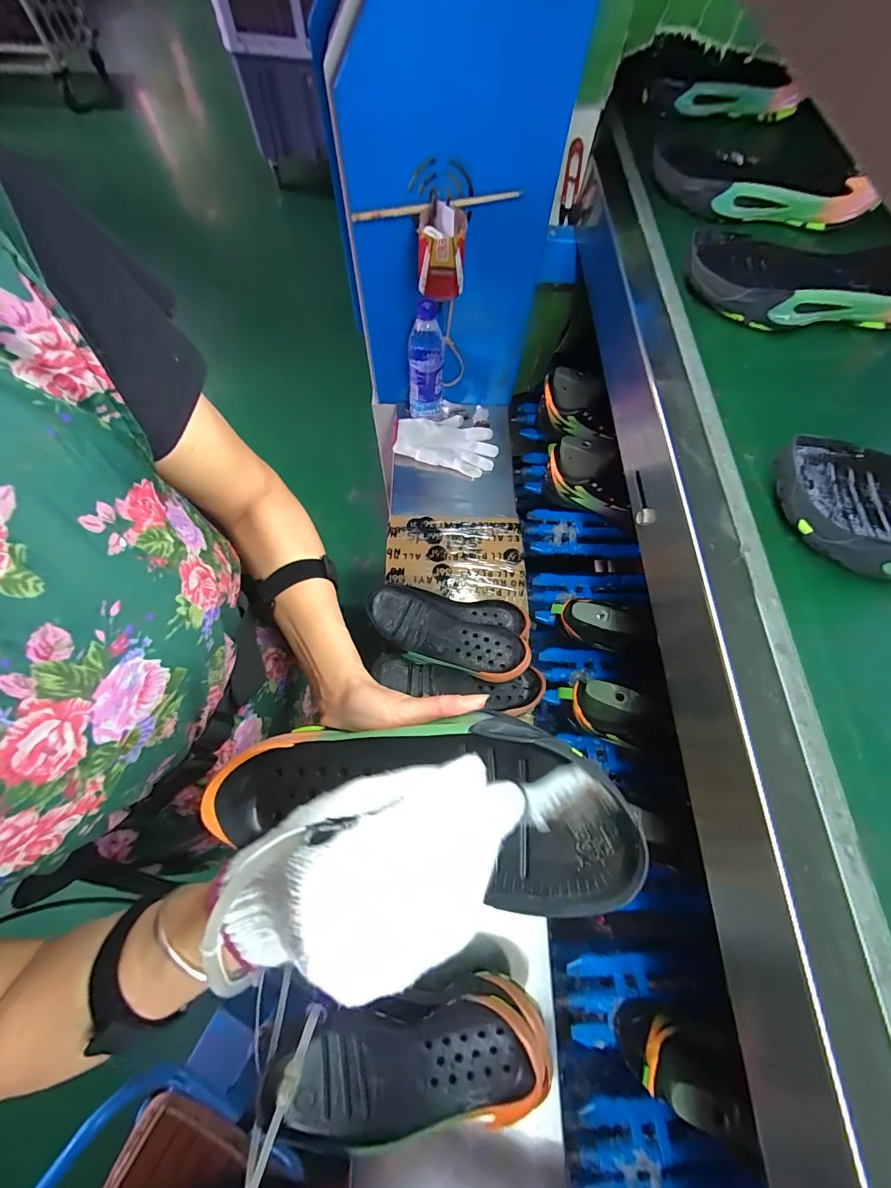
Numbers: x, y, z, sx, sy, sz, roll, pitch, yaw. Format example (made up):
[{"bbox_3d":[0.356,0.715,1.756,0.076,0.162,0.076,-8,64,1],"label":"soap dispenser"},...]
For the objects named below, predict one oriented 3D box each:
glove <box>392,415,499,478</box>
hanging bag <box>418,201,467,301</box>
[{"bbox_3d":[0.006,-0.308,0.822,0.197,0.034,0.129,16,66,5],"label":"glove"},{"bbox_3d":[-0.005,-0.478,0.588,0.063,0.090,0.059,5,66,1],"label":"hanging bag"}]

